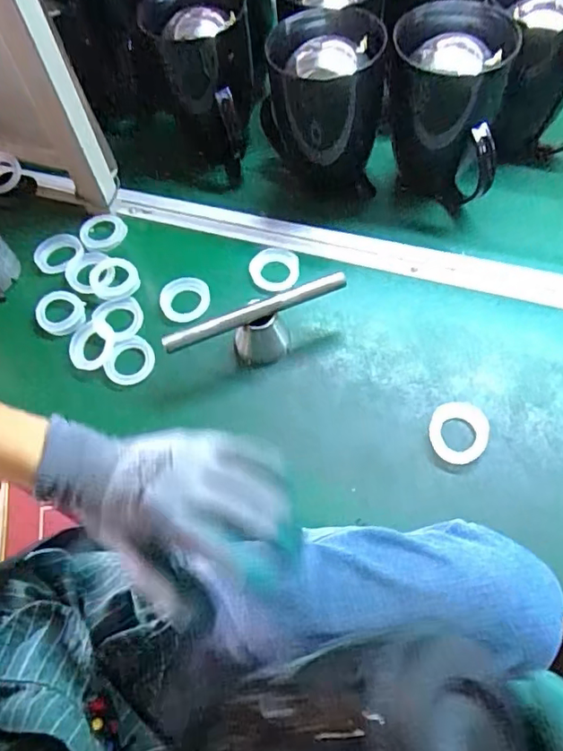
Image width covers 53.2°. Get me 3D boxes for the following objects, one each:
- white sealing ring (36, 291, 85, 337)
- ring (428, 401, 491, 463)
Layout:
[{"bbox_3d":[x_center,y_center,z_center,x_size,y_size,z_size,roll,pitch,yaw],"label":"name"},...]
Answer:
[{"bbox_3d":[-0.262,-0.074,0.663,0.055,0.013,0.053,-2,57,3],"label":"white sealing ring"},{"bbox_3d":[0.176,0.055,0.558,0.057,0.009,0.062,-2,57,3],"label":"ring"}]

